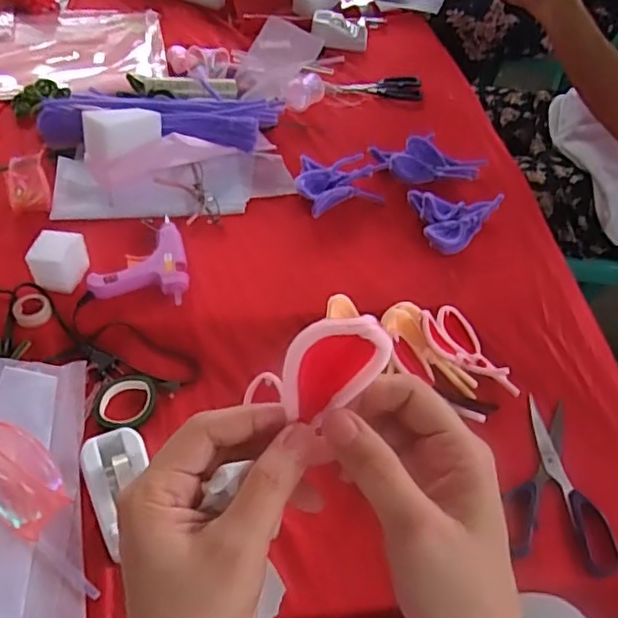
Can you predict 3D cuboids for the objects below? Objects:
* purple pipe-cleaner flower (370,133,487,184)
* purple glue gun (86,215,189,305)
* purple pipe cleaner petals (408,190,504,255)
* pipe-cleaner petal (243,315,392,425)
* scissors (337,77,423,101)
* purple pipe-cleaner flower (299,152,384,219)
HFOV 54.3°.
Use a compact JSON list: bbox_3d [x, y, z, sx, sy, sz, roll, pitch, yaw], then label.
[{"bbox_3d":[0.163,-0.212,0.845,0.155,0.022,0.083,-2,51,-8],"label":"purple pipe-cleaner flower"},{"bbox_3d":[-0.189,-0.061,0.698,0.102,0.022,0.118,4,51,-4],"label":"purple glue gun"},{"bbox_3d":[0.178,-0.114,0.762,0.111,0.042,0.088,13,51,6],"label":"purple pipe cleaner petals"},{"bbox_3d":[0.007,0.029,0.274,0.042,0.070,0.009,34,28,-20],"label":"pipe-cleaner petal"},{"bbox_3d":[0.119,-0.372,1.010,0.136,0.015,0.048,3,51,-4],"label":"scissors"},{"bbox_3d":[0.031,-0.168,0.803,0.104,0.035,0.088,-20,56,-22],"label":"purple pipe-cleaner flower"}]

